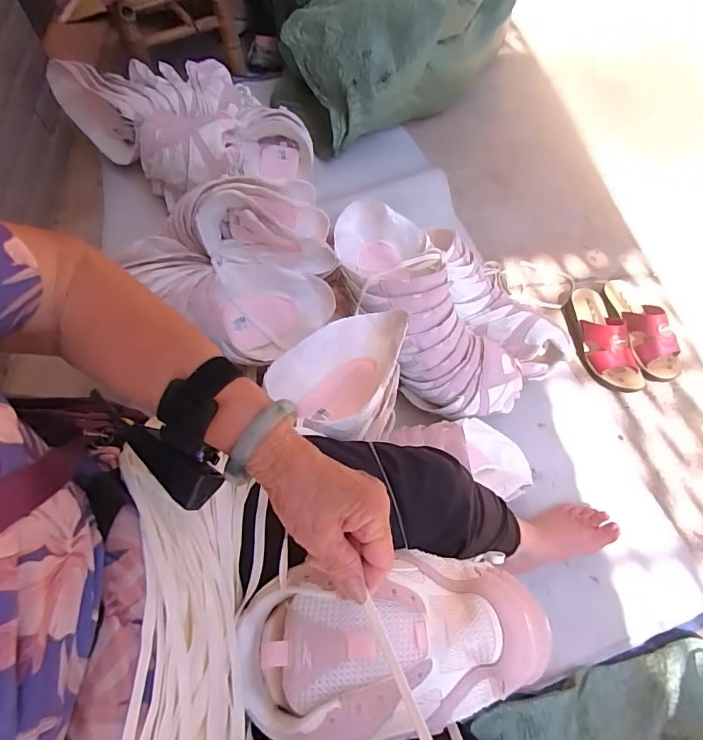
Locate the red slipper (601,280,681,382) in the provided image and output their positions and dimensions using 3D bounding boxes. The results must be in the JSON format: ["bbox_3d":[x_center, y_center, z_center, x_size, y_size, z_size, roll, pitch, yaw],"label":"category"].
[{"bbox_3d":[0.566,-0.089,0.926,0.099,0.077,0.227,-14,63,-9],"label":"red slipper"}]

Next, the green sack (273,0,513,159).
[{"bbox_3d":[0.140,-0.871,1.217,0.644,0.303,0.503,-19,64,-12],"label":"green sack"}]

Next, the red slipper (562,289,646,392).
[{"bbox_3d":[0.481,-0.067,0.911,0.089,0.080,0.228,-10,62,-7],"label":"red slipper"}]

